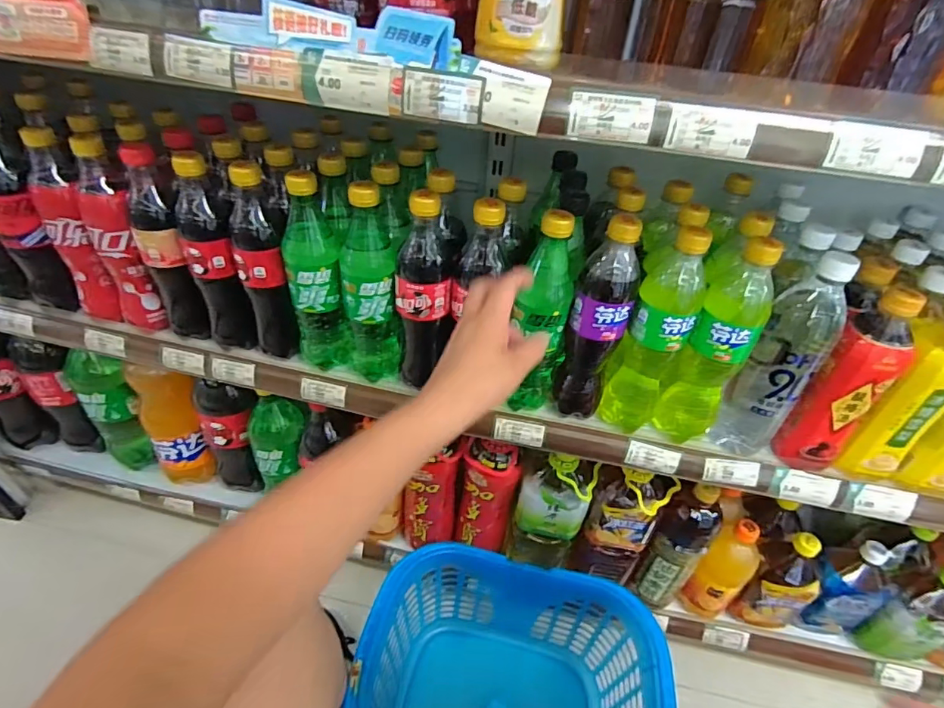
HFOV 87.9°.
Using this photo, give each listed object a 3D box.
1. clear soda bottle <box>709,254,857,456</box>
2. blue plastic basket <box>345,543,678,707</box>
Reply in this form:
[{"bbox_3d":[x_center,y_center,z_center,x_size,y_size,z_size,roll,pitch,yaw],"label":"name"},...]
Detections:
[{"bbox_3d":[0.330,0.010,0.519,0.064,0.234,0.067,34,48,28],"label":"clear soda bottle"},{"bbox_3d":[0.051,0.503,0.745,0.410,0.256,0.282,10,41,6],"label":"blue plastic basket"}]

